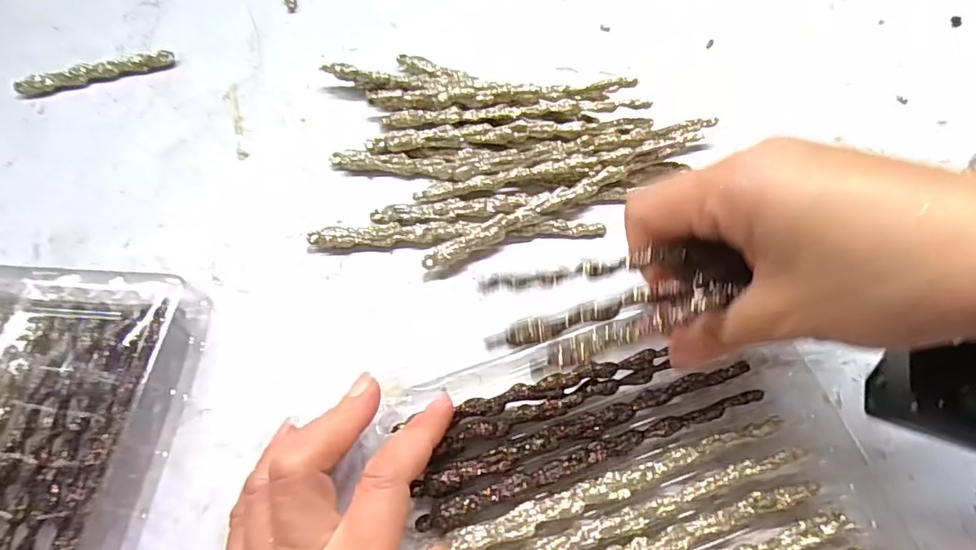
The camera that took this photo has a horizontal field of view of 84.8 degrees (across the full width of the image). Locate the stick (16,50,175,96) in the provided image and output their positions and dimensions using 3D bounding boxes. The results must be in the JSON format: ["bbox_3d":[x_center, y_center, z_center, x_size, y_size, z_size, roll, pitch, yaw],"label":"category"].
[{"bbox_3d":[-0.260,-0.134,0.356,0.099,0.011,0.011,-15,62,-4],"label":"stick"}]

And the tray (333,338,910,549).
[{"bbox_3d":[0.059,0.085,0.217,0.194,0.025,0.130,-15,62,-4],"label":"tray"}]

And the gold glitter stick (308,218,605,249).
[{"bbox_3d":[-0.017,-0.023,0.284,0.154,0.011,0.011,-3,62,2],"label":"gold glitter stick"}]

